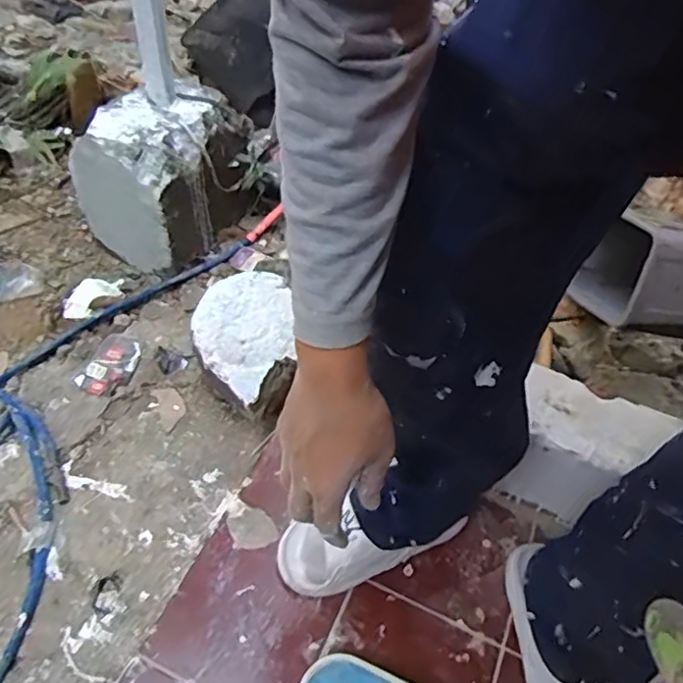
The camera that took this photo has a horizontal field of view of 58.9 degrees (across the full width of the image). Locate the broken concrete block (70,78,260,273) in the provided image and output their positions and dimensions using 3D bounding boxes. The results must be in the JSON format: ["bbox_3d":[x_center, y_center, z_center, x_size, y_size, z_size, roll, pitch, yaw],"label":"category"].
[{"bbox_3d":[-0.309,-0.299,1.157,0.229,0.260,0.309,12,51,2],"label":"broken concrete block"}]

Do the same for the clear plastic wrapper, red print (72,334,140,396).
[{"bbox_3d":[-0.390,0.038,1.018,0.076,0.019,0.114,19,51,8],"label":"clear plastic wrapper, red print"}]

